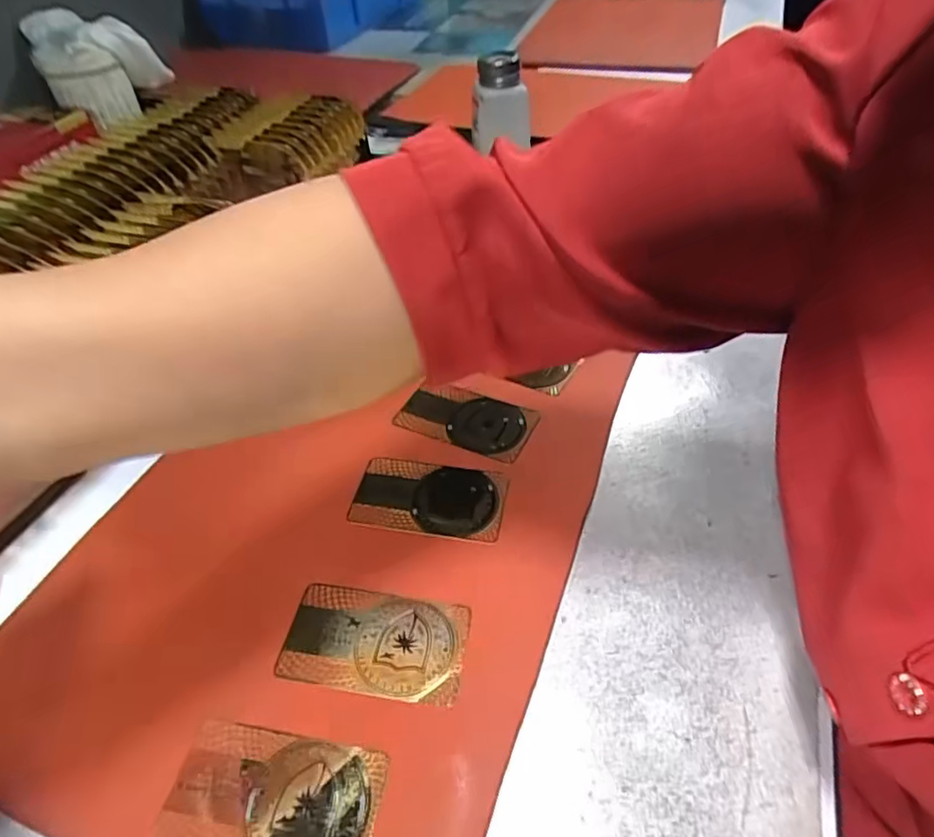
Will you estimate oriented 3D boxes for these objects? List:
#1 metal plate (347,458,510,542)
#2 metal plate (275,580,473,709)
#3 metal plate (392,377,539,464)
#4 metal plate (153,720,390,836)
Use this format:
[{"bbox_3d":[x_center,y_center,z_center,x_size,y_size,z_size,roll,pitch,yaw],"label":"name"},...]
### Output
[{"bbox_3d":[-0.022,0.046,0.351,0.086,0.004,0.049,7,47,9],"label":"metal plate"},{"bbox_3d":[-0.044,0.105,0.290,0.085,0.004,0.049,5,47,8],"label":"metal plate"},{"bbox_3d":[-0.001,-0.001,0.388,0.081,0.008,0.044,17,50,18],"label":"metal plate"},{"bbox_3d":[-0.078,0.154,0.246,0.085,0.004,0.049,6,47,8],"label":"metal plate"}]

